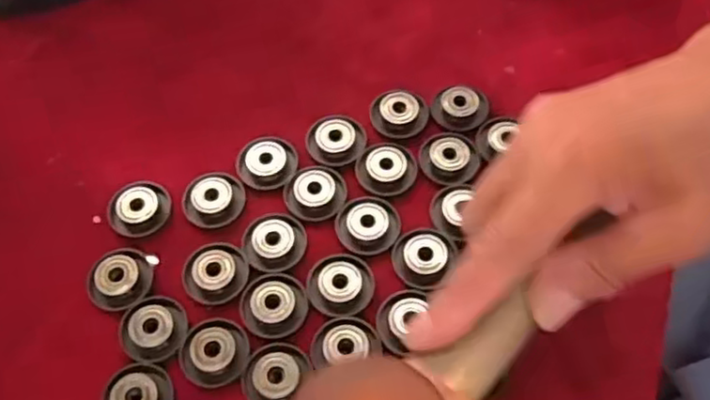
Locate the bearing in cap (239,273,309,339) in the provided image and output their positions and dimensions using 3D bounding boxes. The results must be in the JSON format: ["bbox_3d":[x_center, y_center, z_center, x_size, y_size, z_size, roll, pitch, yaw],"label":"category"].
[{"bbox_3d":[-0.040,0.052,0.339,0.032,0.006,0.033,0,61,1],"label":"bearing in cap"}]

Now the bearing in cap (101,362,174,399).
[{"bbox_3d":[-0.102,0.092,0.318,0.033,0.008,0.033,0,61,1],"label":"bearing in cap"}]

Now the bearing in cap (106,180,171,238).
[{"bbox_3d":[-0.118,0.004,0.369,0.033,0.007,0.035,0,61,1],"label":"bearing in cap"}]

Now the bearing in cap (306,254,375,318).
[{"bbox_3d":[-0.007,0.042,0.344,0.033,0.006,0.033,-3,61,-1],"label":"bearing in cap"}]

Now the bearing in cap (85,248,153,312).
[{"bbox_3d":[-0.121,0.040,0.348,0.031,0.007,0.034,-13,62,-6],"label":"bearing in cap"}]

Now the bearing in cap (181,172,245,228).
[{"bbox_3d":[-0.076,-0.001,0.369,0.033,0.006,0.032,0,61,1],"label":"bearing in cap"}]

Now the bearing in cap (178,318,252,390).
[{"bbox_3d":[-0.068,0.073,0.329,0.033,0.006,0.032,0,61,1],"label":"bearing in cap"}]

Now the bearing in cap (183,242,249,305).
[{"bbox_3d":[-0.072,0.037,0.349,0.032,0.007,0.033,-12,62,-6],"label":"bearing in cap"}]

